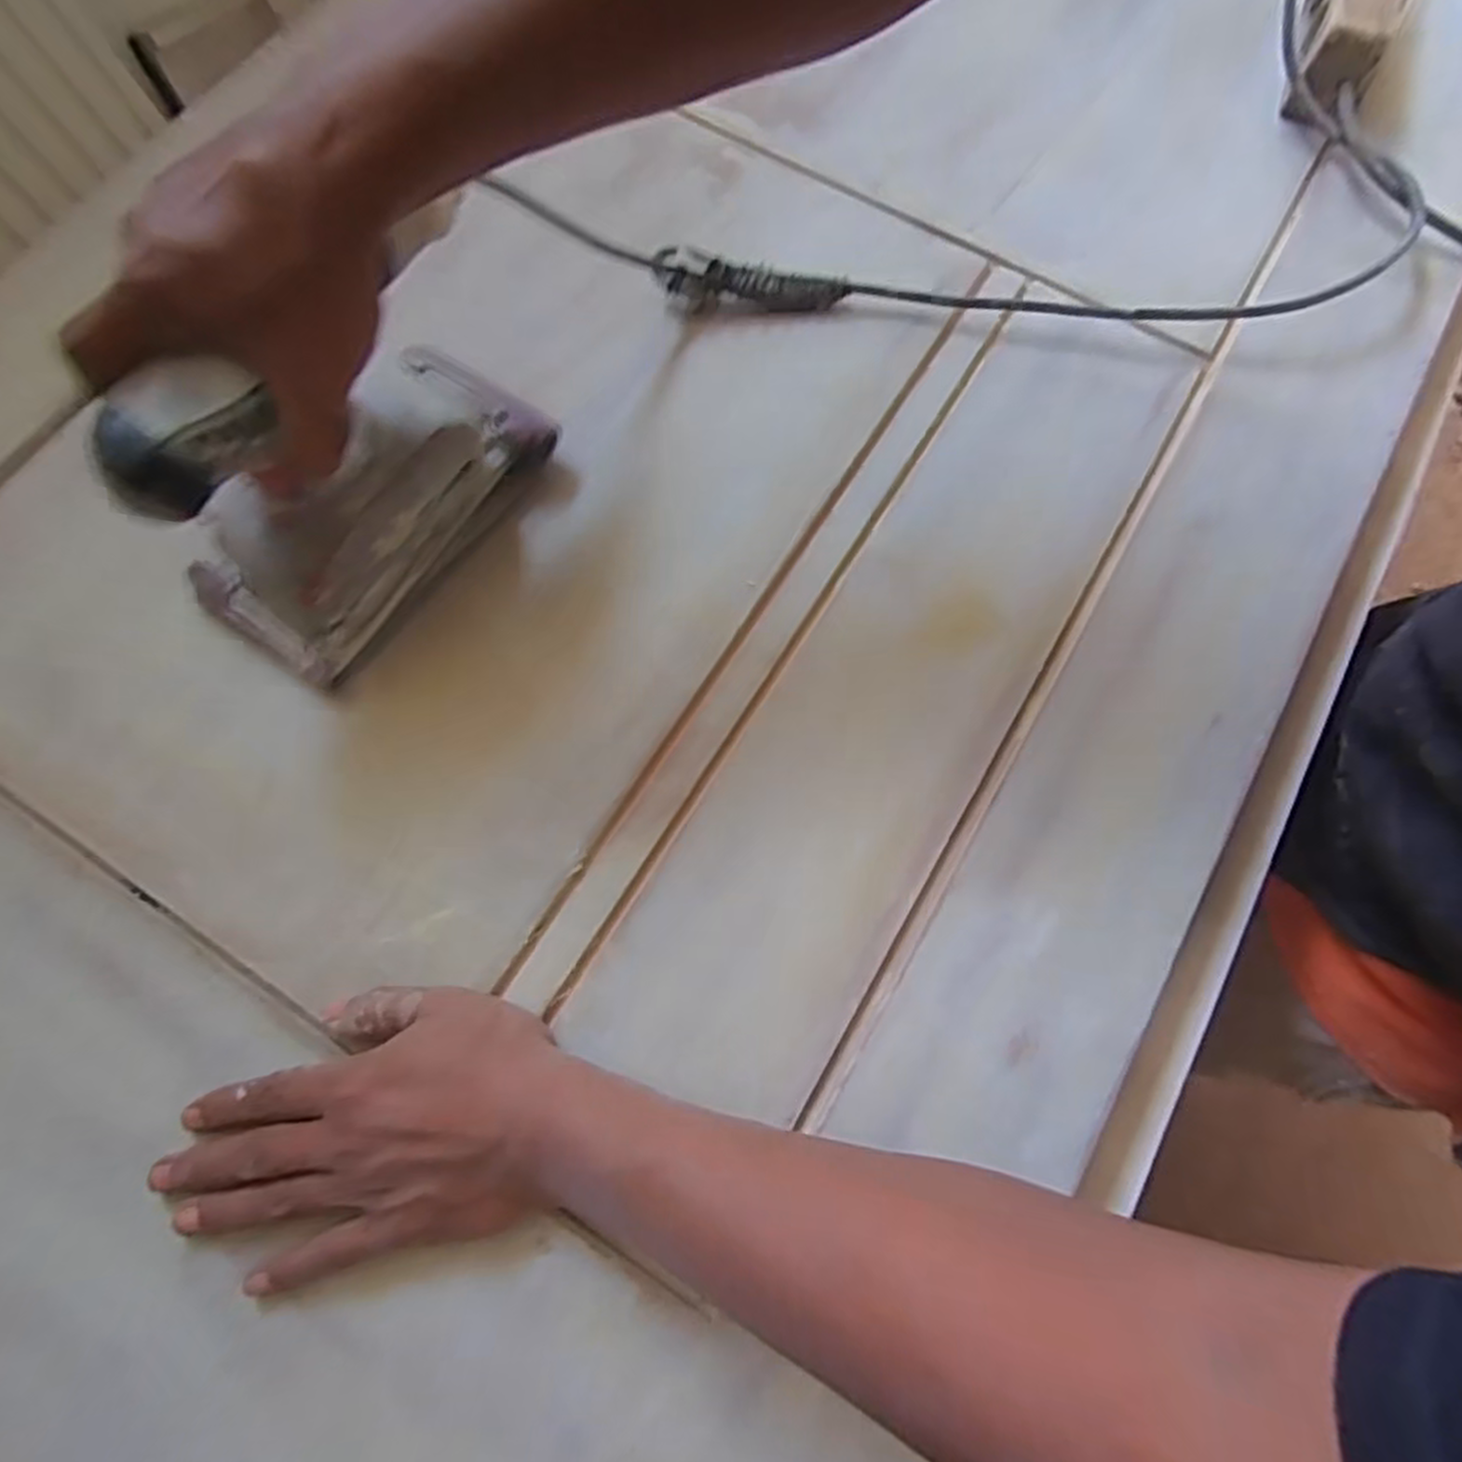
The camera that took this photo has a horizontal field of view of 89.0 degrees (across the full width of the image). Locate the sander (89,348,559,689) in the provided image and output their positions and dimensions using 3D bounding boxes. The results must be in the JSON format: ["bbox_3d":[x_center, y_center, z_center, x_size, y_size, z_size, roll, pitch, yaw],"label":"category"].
[{"bbox_3d":[-0.195,-0.140,0.361,0.092,0.139,0.193,36,75,10],"label":"sander"}]

